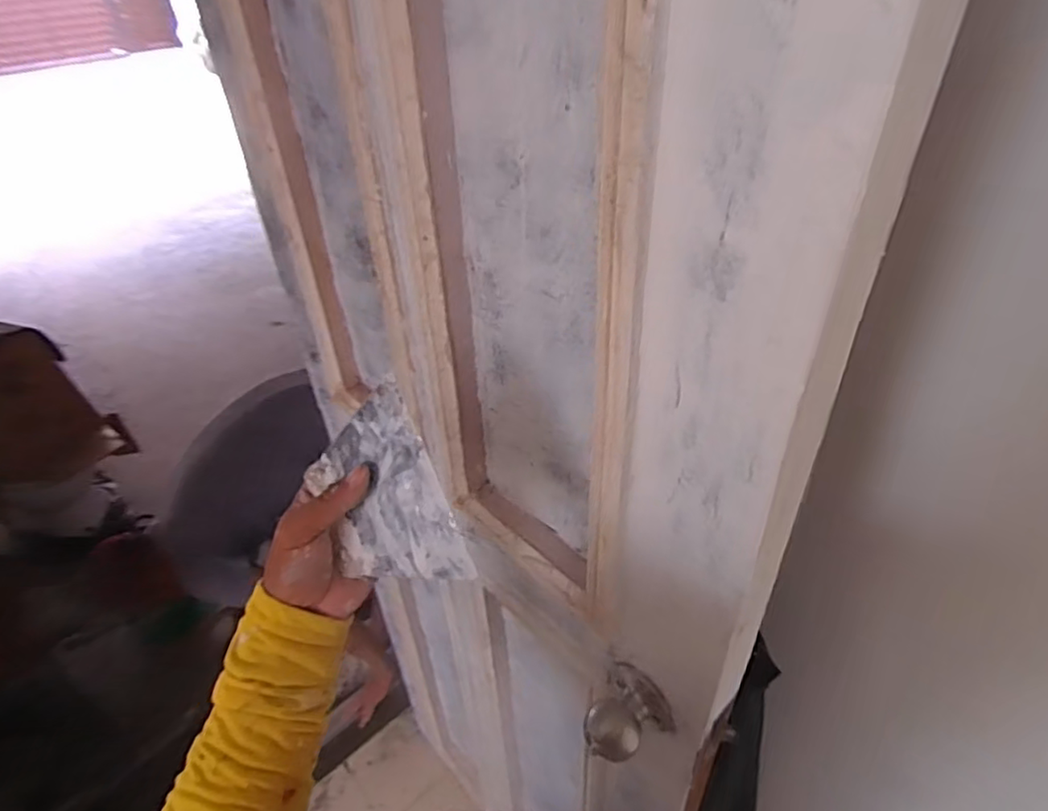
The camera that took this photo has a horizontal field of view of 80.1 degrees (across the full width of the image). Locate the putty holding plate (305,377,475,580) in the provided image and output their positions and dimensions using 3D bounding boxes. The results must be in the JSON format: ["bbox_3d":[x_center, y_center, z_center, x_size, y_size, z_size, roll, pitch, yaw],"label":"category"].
[{"bbox_3d":[-0.096,0.066,0.426,0.092,0.133,0.005,-30,-6,21],"label":"putty holding plate"}]

